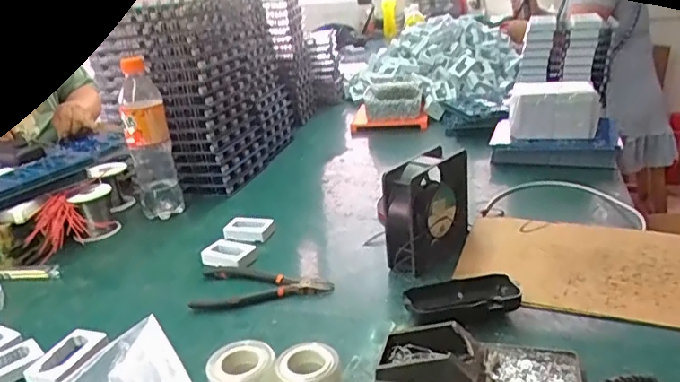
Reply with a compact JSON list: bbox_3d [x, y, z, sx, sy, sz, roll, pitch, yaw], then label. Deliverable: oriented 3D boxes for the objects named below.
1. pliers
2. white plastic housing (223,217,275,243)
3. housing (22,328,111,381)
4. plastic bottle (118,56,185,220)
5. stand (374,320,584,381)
[{"bbox_3d":[-0.087,0.107,0.644,0.156,0.013,0.088,-6,22,4],"label":"pliers"},{"bbox_3d":[-0.127,0.053,0.774,0.067,0.014,0.050,0,23,18],"label":"white plastic housing"},{"bbox_3d":[-0.262,0.160,0.537,0.048,0.013,0.076,2,24,23],"label":"housing"},{"bbox_3d":[-0.289,-0.075,0.843,0.064,0.243,0.064,-14,23,-14],"label":"plastic bottle"},{"bbox_3d":[0.112,0.144,0.456,0.158,0.039,0.085,0,23,18],"label":"stand"}]

